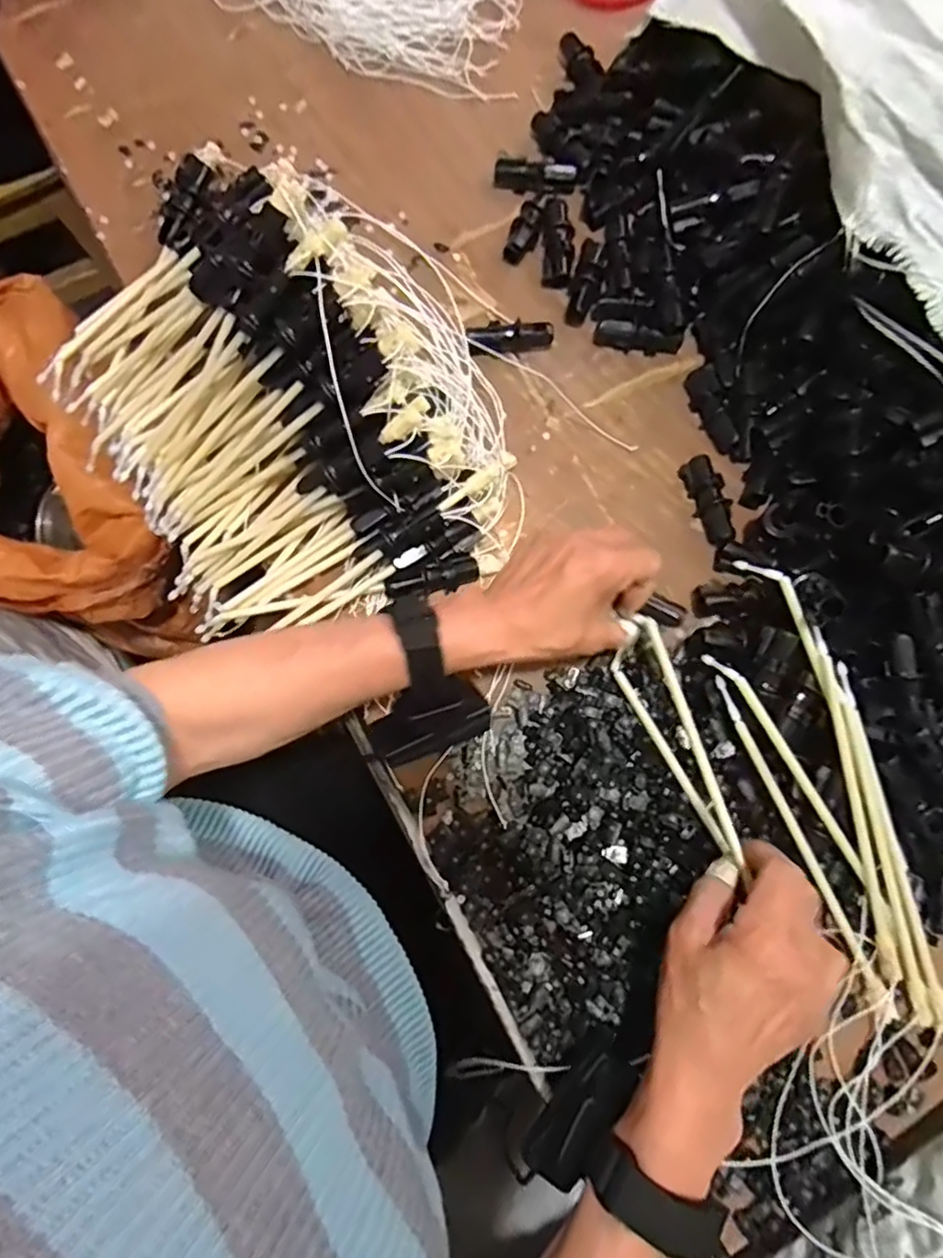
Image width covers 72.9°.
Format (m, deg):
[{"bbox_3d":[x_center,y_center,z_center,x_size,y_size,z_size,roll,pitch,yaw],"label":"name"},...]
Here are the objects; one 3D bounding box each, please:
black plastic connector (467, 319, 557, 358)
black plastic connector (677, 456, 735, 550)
[{"bbox_3d":[0.031,-0.223,0.491,0.066,0.022,0.017,-7,78,-1],"label":"black plastic connector"},{"bbox_3d":[0.176,-0.094,0.470,0.020,0.020,0.068,-15,79,-3],"label":"black plastic connector"}]

